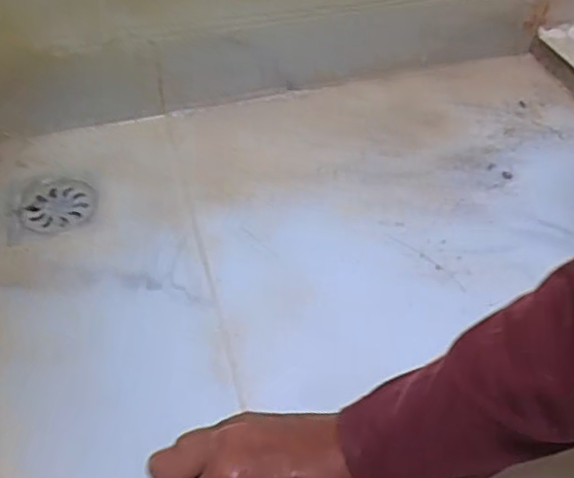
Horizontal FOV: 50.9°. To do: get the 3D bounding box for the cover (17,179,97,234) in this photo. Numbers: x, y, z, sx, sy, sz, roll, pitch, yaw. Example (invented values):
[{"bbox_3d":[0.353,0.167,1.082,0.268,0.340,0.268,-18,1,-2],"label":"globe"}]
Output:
[{"bbox_3d":[-0.237,-0.035,0.623,0.074,0.006,0.071,0,48,0],"label":"cover"}]

